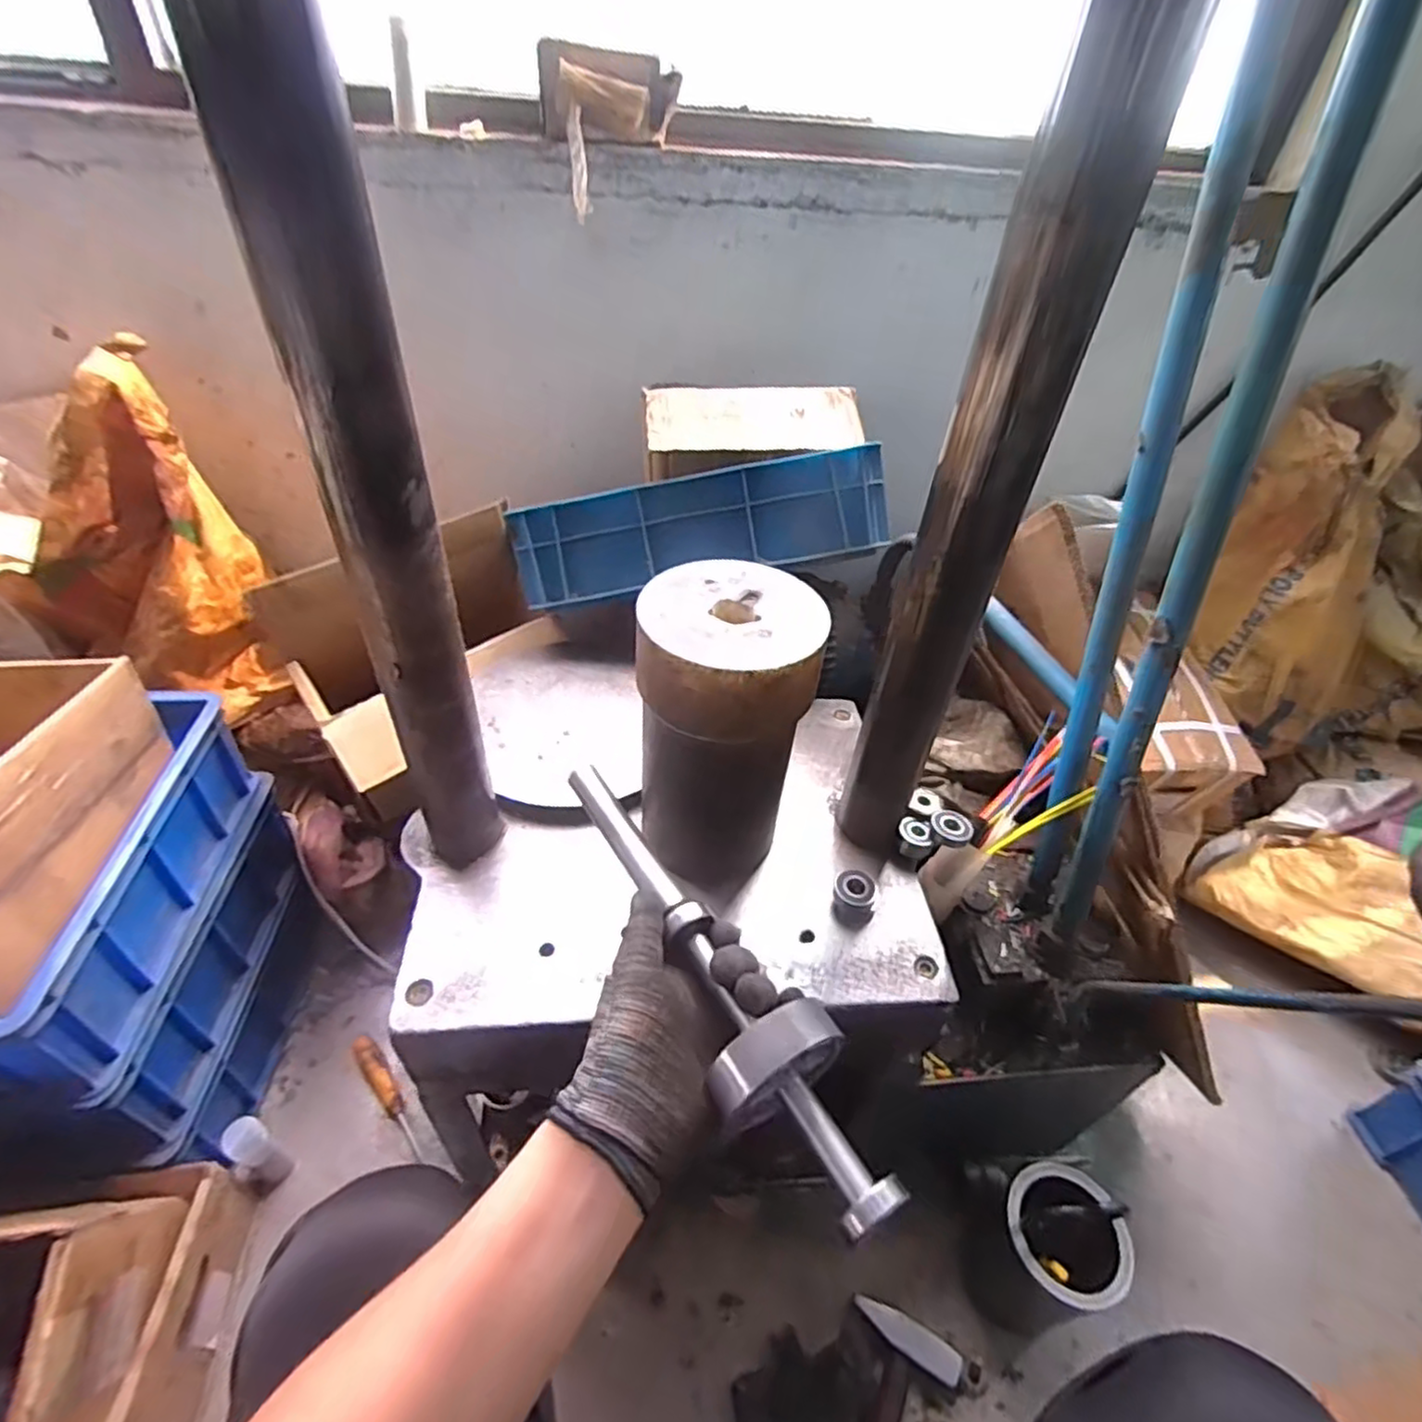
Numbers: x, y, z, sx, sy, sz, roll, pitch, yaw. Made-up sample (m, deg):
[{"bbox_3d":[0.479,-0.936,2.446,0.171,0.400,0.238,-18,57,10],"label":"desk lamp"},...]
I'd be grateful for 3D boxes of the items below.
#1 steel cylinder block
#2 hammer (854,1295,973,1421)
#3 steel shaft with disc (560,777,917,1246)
[{"bbox_3d":[0.012,0.017,0.603,0.139,0.235,0.152,7,42,2],"label":"steel cylinder block"},{"bbox_3d":[0.185,0.716,0.686,0.128,0.036,0.194,18,43,14],"label":"hammer"},{"bbox_3d":[-0.010,0.146,0.439,0.068,0.060,0.349,-20,43,-26],"label":"steel shaft with disc"}]

